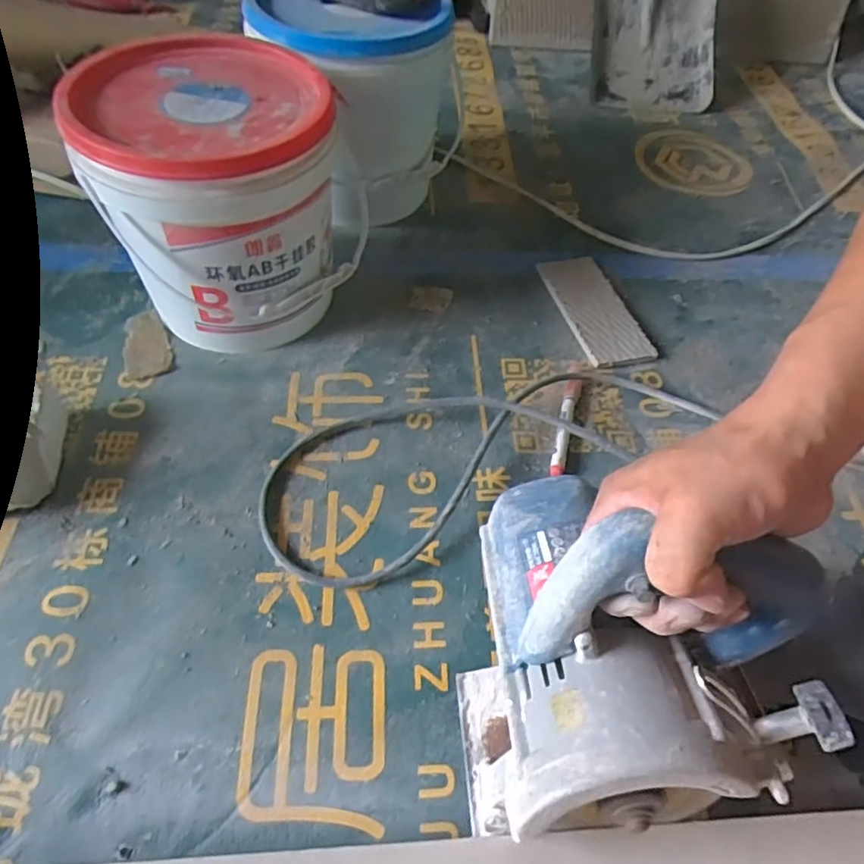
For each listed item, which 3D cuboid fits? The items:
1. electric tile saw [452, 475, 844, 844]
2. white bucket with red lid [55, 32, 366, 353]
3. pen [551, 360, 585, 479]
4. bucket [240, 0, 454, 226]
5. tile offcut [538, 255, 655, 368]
[{"bbox_3d":[0.105,0.100,0.344,0.162,0.177,0.189,-1,53,-5],"label":"electric tile saw"},{"bbox_3d":[-0.180,-0.204,0.553,0.207,0.210,0.203,0,55,-4],"label":"white bucket with red lid"},{"bbox_3d":[0.128,-0.019,0.565,0.015,0.016,0.143,16,55,7],"label":"pen"},{"bbox_3d":[-0.083,-0.348,0.653,0.171,0.226,0.175,2,55,-3],"label":"bucket"},{"bbox_3d":[0.177,-0.134,0.657,0.074,0.008,0.161,-13,57,-13],"label":"tile offcut"}]

